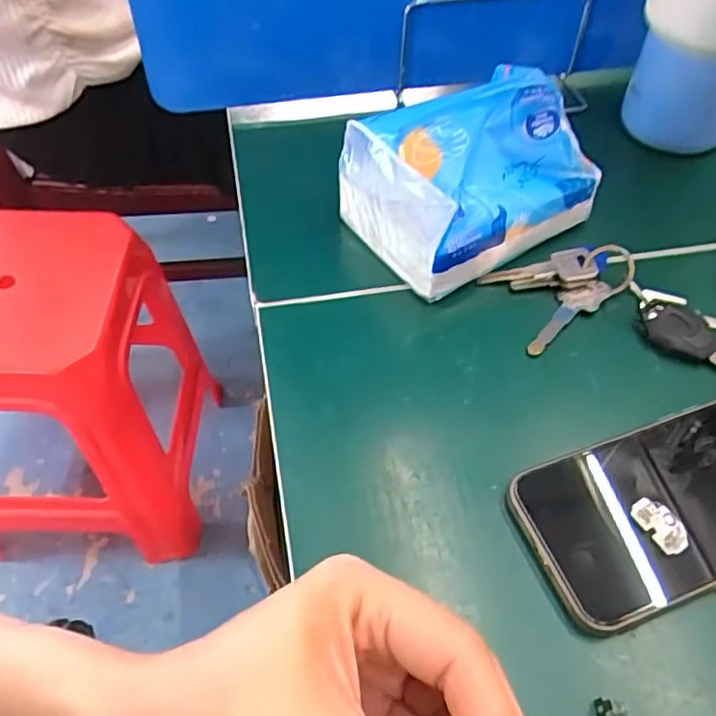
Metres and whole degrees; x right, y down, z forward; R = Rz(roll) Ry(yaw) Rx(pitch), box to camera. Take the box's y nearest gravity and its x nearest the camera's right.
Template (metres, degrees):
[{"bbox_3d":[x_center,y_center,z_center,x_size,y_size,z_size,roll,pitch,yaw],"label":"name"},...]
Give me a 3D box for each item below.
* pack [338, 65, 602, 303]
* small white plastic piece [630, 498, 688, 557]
[{"bbox_3d":[0.068,-0.112,0.398,0.132,0.089,0.094,-26,56,-19],"label":"pack"},{"bbox_3d":[0.138,0.075,0.298,0.015,0.007,0.026,-33,58,-23],"label":"small white plastic piece"}]

